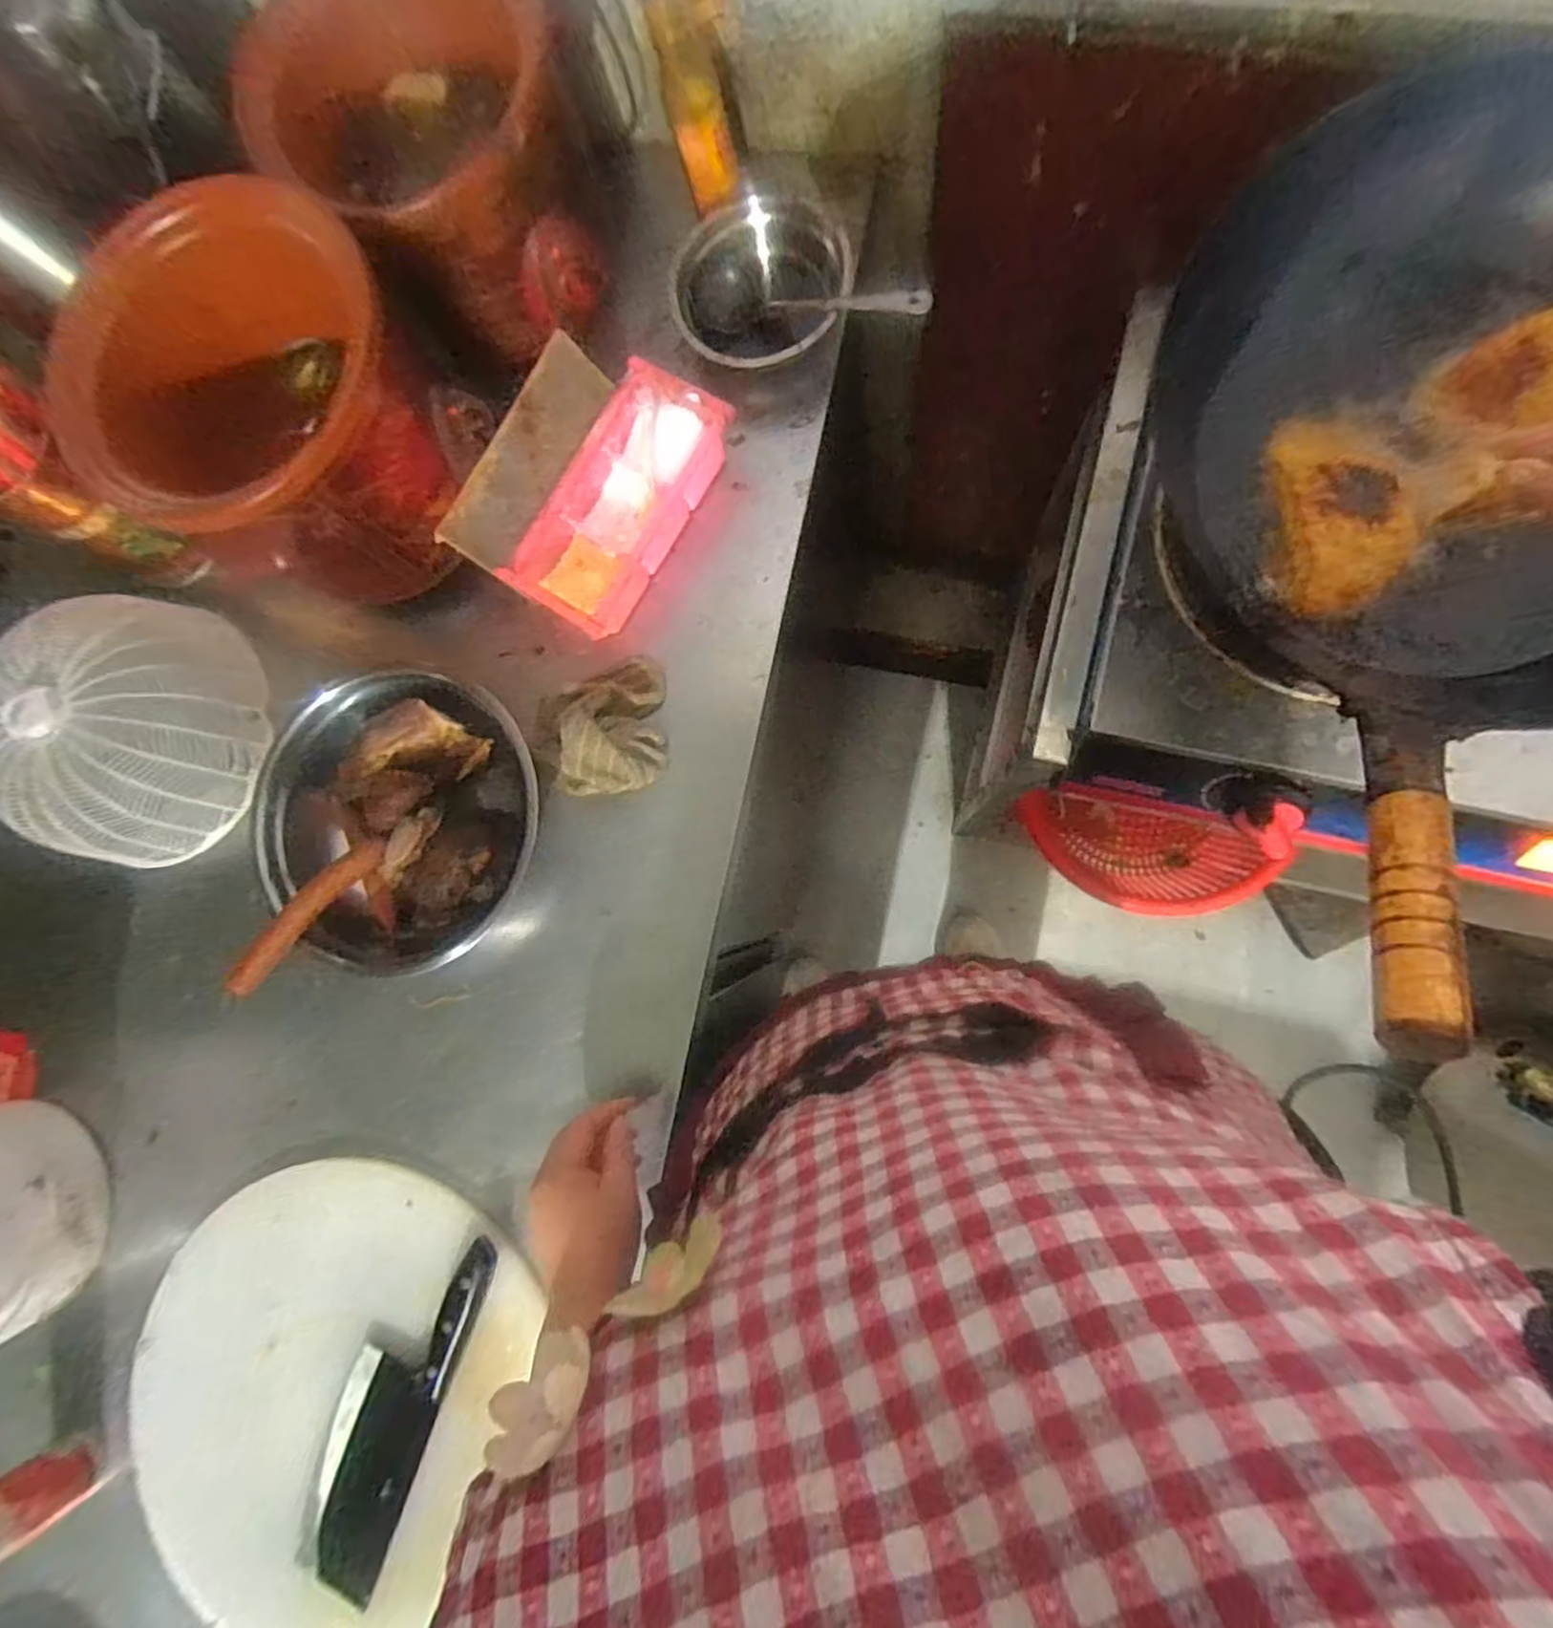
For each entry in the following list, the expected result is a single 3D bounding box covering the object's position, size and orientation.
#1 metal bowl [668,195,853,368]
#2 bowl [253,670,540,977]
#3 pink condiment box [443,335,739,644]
[{"bbox_3d":[-0.008,-0.438,0.643,0.149,0.064,0.136,-17,83,6],"label":"metal bowl"},{"bbox_3d":[-0.317,0.005,0.623,0.267,0.080,0.219,-31,82,4],"label":"bowl"},{"bbox_3d":[-0.154,-0.269,0.624,0.149,0.067,0.211,30,90,9],"label":"pink condiment box"}]

